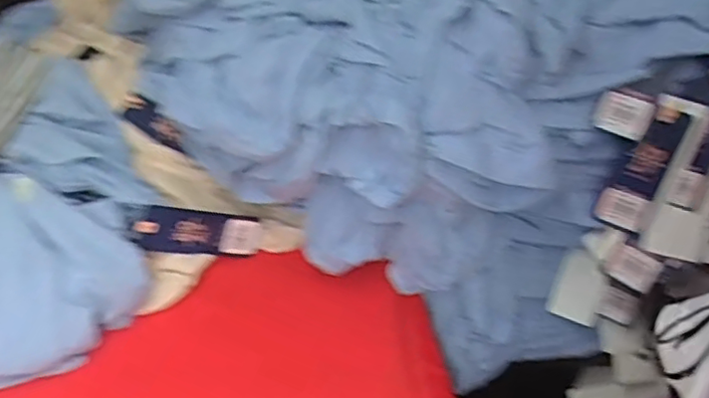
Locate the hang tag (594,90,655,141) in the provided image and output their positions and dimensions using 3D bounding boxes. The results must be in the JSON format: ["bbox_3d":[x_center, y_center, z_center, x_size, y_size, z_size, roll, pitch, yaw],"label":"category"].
[{"bbox_3d":[0.226,-0.070,0.539,0.045,0.034,0.006,20,29,3],"label":"hang tag"}]

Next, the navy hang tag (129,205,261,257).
[{"bbox_3d":[-0.149,0.031,0.618,0.122,0.044,0.010,7,18,-34],"label":"navy hang tag"}]

